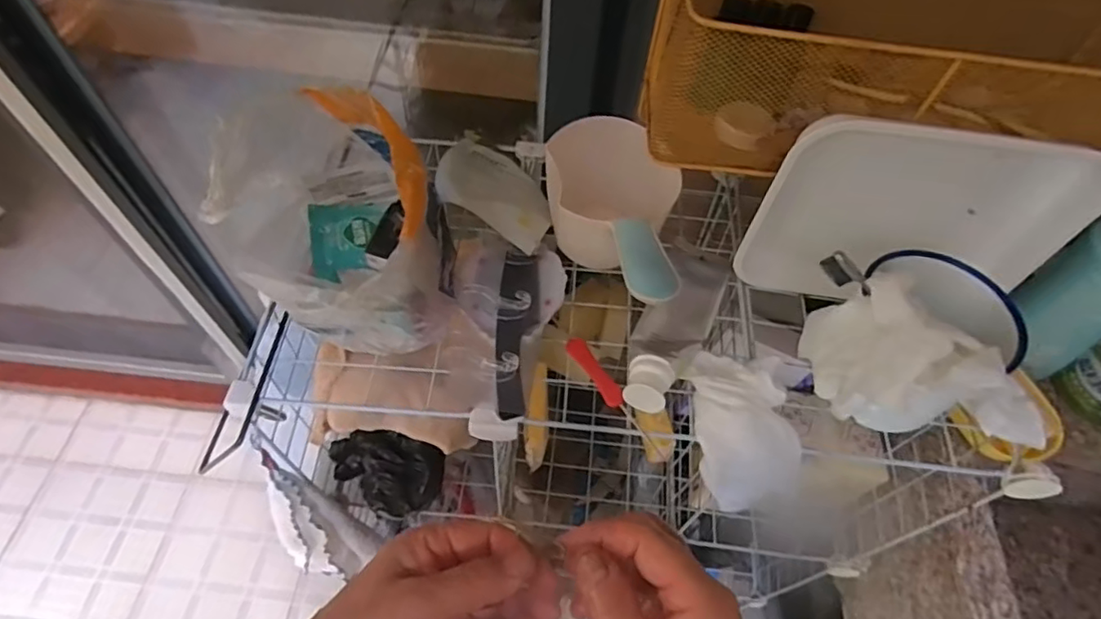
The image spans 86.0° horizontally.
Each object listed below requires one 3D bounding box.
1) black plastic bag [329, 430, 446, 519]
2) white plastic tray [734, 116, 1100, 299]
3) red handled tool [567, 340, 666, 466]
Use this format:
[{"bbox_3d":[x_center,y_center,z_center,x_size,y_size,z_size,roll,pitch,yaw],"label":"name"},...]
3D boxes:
[{"bbox_3d":[-0.190,0.182,0.669,0.126,0.071,0.078,17,58,7],"label":"black plastic bag"},{"bbox_3d":[0.277,-0.070,0.465,0.228,0.162,0.042,4,57,-1],"label":"white plastic tray"},{"bbox_3d":[0.050,0.068,0.459,0.015,0.013,0.115,-30,64,-20],"label":"red handled tool"}]

